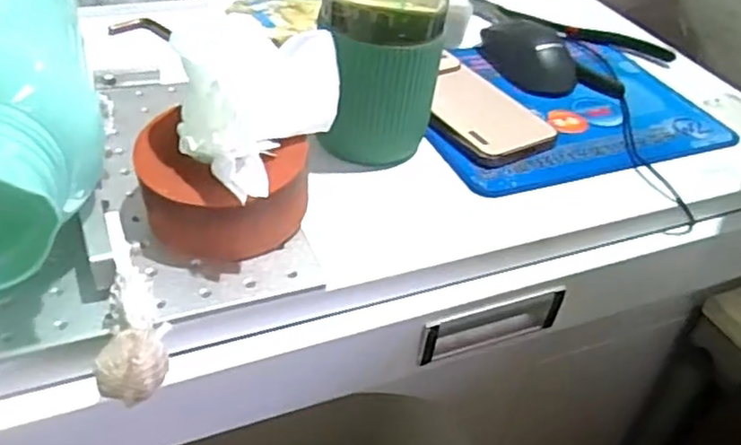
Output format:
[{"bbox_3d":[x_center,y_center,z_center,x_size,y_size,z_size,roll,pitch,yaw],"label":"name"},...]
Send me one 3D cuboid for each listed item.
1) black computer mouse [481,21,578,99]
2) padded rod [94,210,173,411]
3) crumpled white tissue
[{"bbox_3d":[0.148,-0.156,0.629,0.064,0.038,0.099,-9,43,-17],"label":"black computer mouse"},{"bbox_3d":[-0.123,0.042,0.353,0.031,0.028,0.105,-6,55,-14],"label":"padded rod"},{"bbox_3d":[-0.072,-0.075,0.398,0.077,0.057,0.111,23,43,19],"label":"crumpled white tissue"}]

